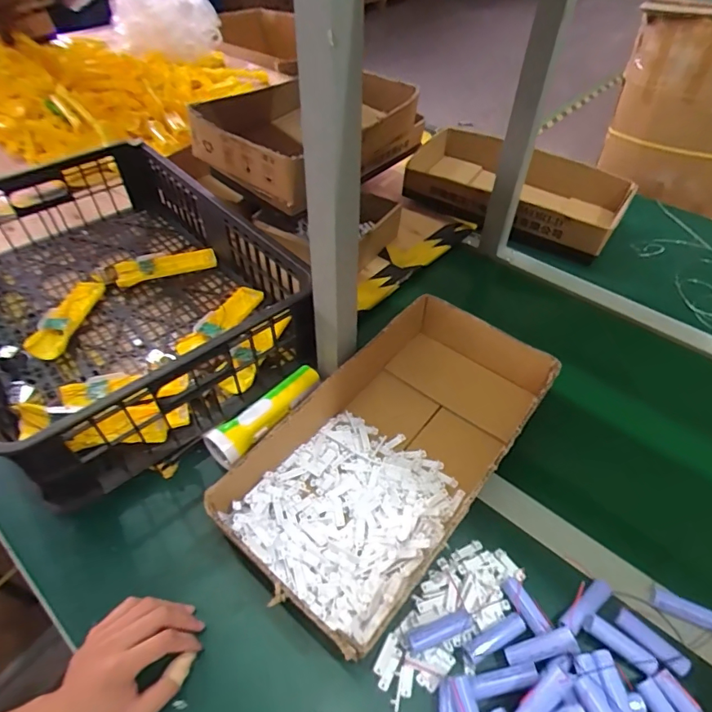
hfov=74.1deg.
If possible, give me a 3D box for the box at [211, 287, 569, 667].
[{"bbox_3d":[0.050,0.105,0.569,0.219,0.079,0.422,30,54,27],"label":"box"}]

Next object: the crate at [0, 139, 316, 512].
[{"bbox_3d":[-0.362,-0.110,0.721,0.395,0.159,0.577,-33,56,-26],"label":"crate"}]

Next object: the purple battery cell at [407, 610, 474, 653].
[{"bbox_3d":[0.083,0.269,0.462,0.066,0.015,0.021,-12,49,-10],"label":"purple battery cell"}]

